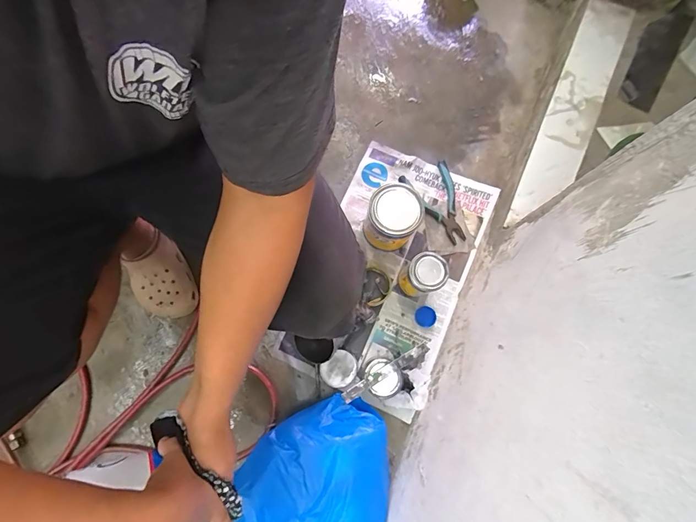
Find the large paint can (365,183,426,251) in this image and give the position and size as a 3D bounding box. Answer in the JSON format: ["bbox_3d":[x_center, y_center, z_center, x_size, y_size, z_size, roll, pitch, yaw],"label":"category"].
[{"bbox_3d":[0.091,-0.082,0.736,0.099,0.141,0.099,0,78,-1],"label":"large paint can"}]

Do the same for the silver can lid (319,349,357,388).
[{"bbox_3d":[-0.017,0.224,0.736,0.065,0.008,0.075,44,80,8],"label":"silver can lid"}]

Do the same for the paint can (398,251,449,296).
[{"bbox_3d":[0.147,0.032,0.704,0.071,0.144,0.069,0,78,-1],"label":"paint can"}]

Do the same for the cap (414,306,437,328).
[{"bbox_3d":[0.165,0.119,0.762,0.043,0.013,0.043,0,78,-1],"label":"cap"}]

